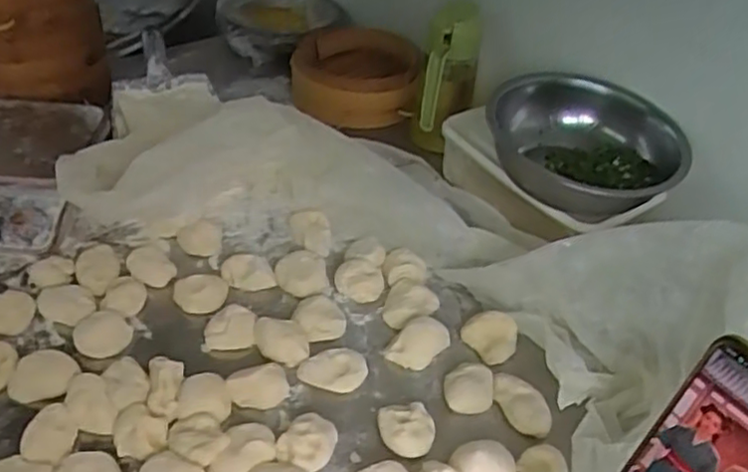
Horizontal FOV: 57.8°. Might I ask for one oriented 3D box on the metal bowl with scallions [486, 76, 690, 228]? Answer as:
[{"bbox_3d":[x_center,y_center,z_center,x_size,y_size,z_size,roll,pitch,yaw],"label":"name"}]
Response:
[{"bbox_3d":[0.213,-0.090,0.692,0.164,0.082,0.161,3,41,-3],"label":"metal bowl with scallions"}]

